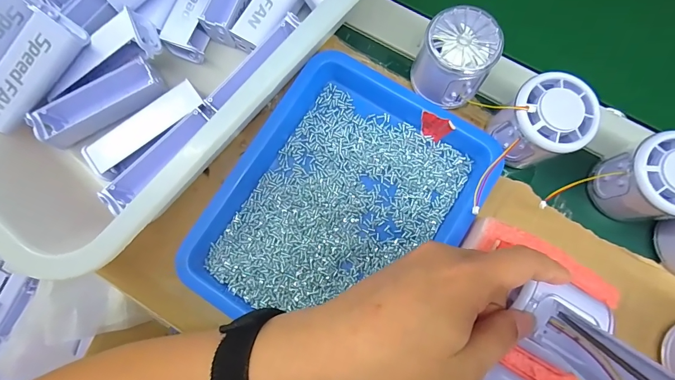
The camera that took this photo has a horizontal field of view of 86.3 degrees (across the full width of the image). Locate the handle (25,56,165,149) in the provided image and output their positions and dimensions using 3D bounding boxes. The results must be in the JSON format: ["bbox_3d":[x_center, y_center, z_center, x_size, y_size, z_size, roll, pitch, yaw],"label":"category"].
[{"bbox_3d":[-0.194,-0.070,0.297,0.101,0.030,0.031,-33,79,-6],"label":"handle"}]

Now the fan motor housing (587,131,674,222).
[{"bbox_3d":[0.225,-0.006,0.259,0.051,0.059,0.054,0,78,1],"label":"fan motor housing"}]

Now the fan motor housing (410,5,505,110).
[{"bbox_3d":[0.091,-0.100,0.282,0.054,0.055,0.054,23,79,6],"label":"fan motor housing"}]

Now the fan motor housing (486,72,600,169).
[{"bbox_3d":[0.148,-0.048,0.269,0.059,0.056,0.054,0,78,1],"label":"fan motor housing"}]

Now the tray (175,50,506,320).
[{"bbox_3d":[0.005,0.011,0.279,0.169,0.030,0.219,31,80,8],"label":"tray"}]

